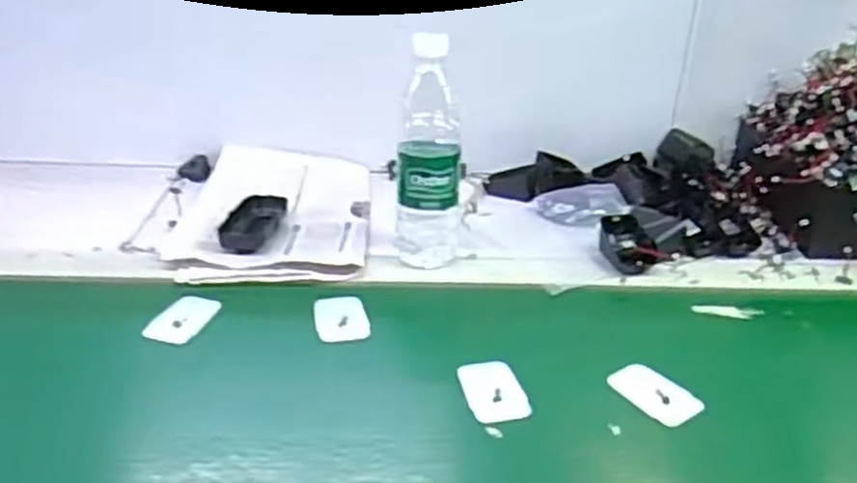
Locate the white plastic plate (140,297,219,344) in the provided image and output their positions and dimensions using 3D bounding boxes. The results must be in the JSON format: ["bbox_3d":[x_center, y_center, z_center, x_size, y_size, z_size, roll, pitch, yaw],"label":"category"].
[{"bbox_3d":[-0.220,0.068,0.683,0.042,0.004,0.067,12,31,18],"label":"white plastic plate"}]

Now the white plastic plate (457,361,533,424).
[{"bbox_3d":[0.052,0.120,0.610,0.046,0.004,0.066,-8,34,-11],"label":"white plastic plate"}]

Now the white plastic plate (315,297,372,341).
[{"bbox_3d":[-0.079,0.068,0.692,0.046,0.004,0.058,-6,30,-12],"label":"white plastic plate"}]

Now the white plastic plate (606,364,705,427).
[{"bbox_3d":[0.181,0.122,0.610,0.045,0.005,0.070,-19,35,-31],"label":"white plastic plate"}]

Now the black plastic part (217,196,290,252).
[{"bbox_3d":[-0.191,-0.020,0.821,0.052,0.015,0.102,7,30,10],"label":"black plastic part"}]

